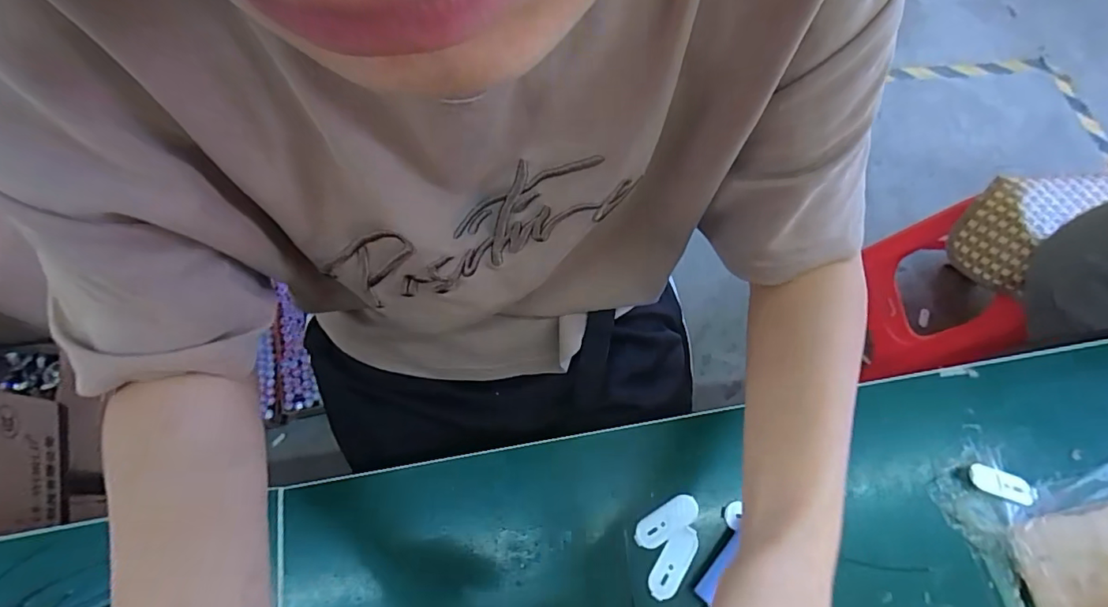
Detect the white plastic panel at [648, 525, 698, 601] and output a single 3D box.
[{"bbox_3d":[0.084,0.181,0.357,0.020,0.004,0.050,32,71,8],"label":"white plastic panel"}]

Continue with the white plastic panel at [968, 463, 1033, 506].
[{"bbox_3d":[0.333,0.135,0.385,0.044,0.004,0.021,22,70,4],"label":"white plastic panel"}]

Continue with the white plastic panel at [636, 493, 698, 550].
[{"bbox_3d":[0.080,0.157,0.368,0.049,0.010,0.020,-29,74,-13],"label":"white plastic panel"}]

